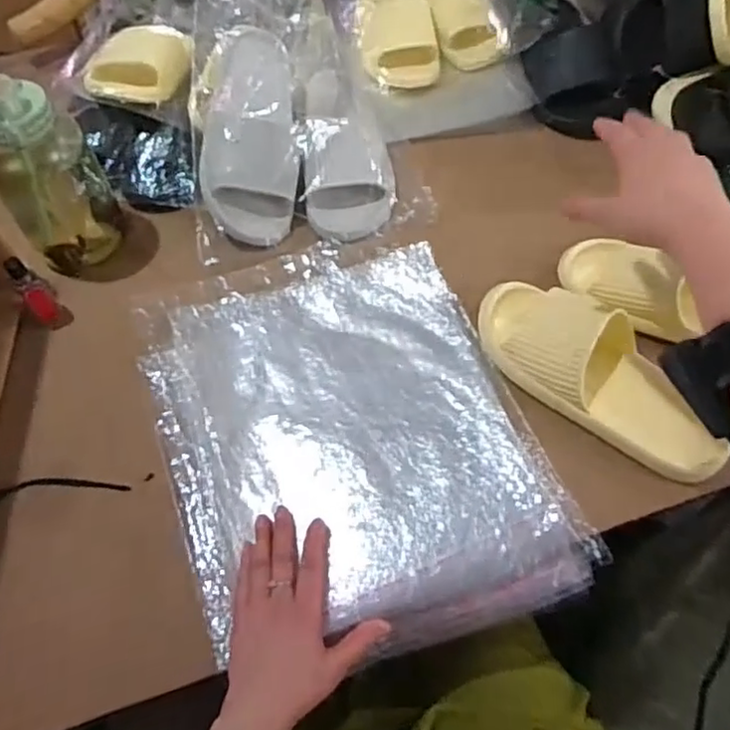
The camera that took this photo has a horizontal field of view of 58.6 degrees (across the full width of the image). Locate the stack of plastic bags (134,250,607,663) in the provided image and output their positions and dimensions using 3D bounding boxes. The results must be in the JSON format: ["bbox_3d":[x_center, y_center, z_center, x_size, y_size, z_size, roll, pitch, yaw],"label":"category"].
[{"bbox_3d":[-0.020,0.070,0.643,0.336,0.032,0.406,-20,60,-8],"label":"stack of plastic bags"}]

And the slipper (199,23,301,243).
[{"bbox_3d":[-0.139,-0.285,0.779,0.118,0.065,0.280,-3,82,2],"label":"slipper"}]

